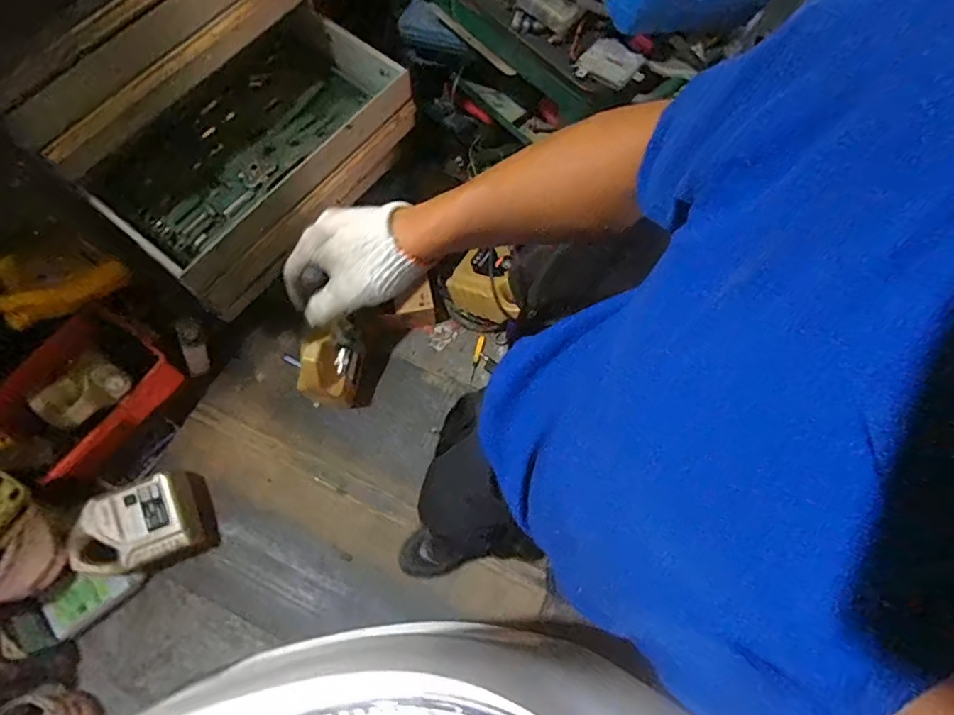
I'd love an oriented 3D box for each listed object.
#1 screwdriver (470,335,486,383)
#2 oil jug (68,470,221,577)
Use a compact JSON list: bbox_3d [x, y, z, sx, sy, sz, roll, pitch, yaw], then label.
[{"bbox_3d":[-0.003,0.002,1.530,0.020,0.016,0.139,15,71,6],"label":"screwdriver"},{"bbox_3d":[-0.810,0.412,1.294,0.295,0.139,0.206,-26,72,-9],"label":"oil jug"}]

